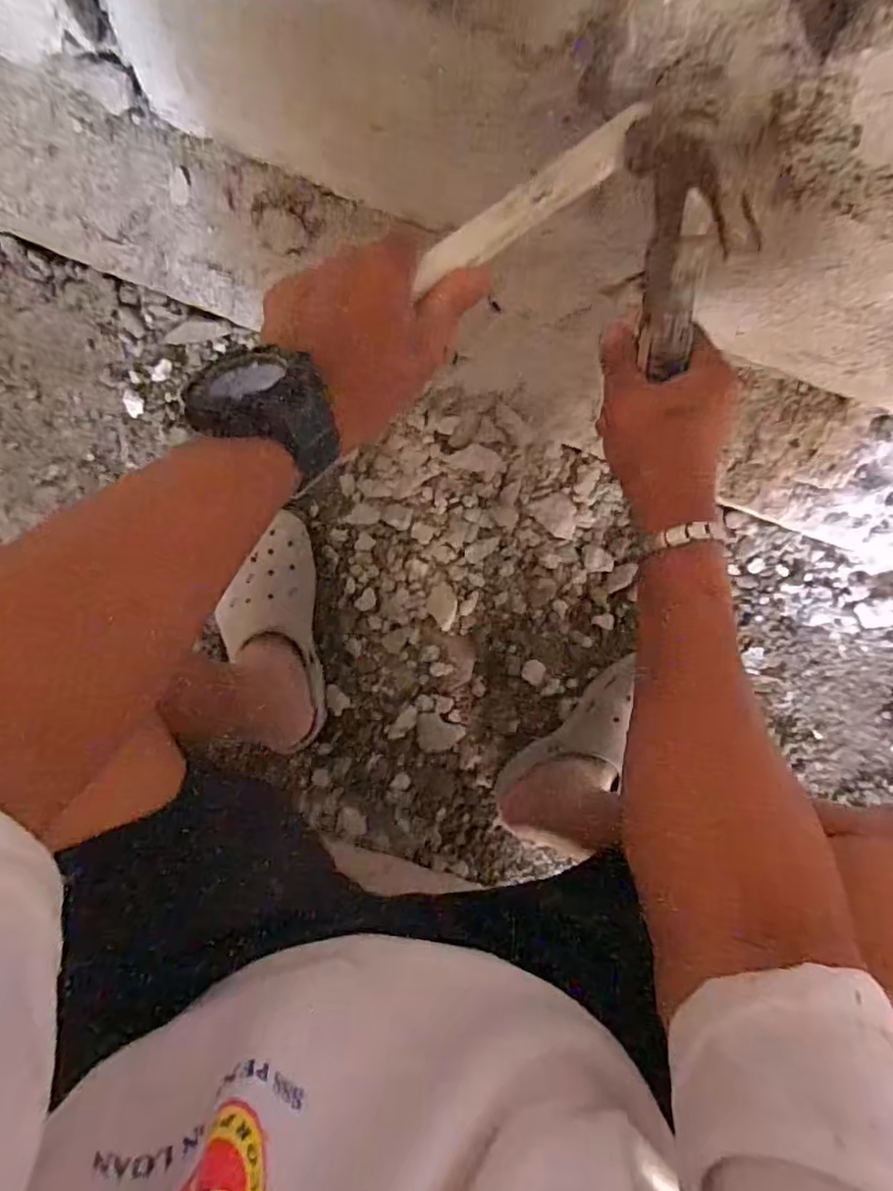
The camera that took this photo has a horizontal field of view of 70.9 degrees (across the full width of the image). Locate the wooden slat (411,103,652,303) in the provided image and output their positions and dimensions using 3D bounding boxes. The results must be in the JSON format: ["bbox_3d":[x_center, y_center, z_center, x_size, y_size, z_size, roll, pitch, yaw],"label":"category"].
[{"bbox_3d":[0.042,-0.201,0.322,0.131,0.009,0.021,-31,99,9],"label":"wooden slat"}]

